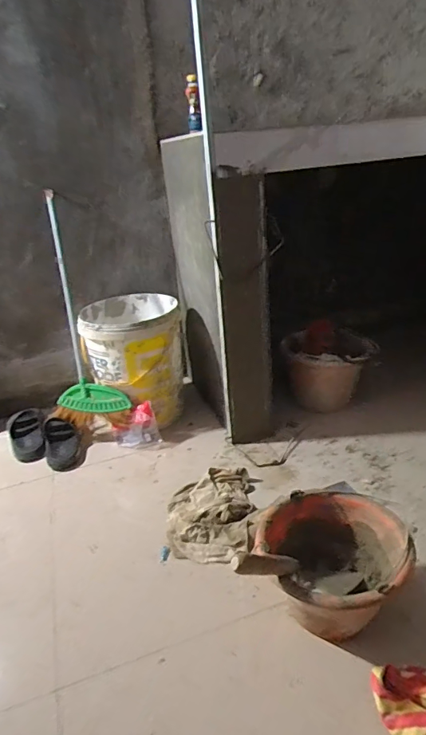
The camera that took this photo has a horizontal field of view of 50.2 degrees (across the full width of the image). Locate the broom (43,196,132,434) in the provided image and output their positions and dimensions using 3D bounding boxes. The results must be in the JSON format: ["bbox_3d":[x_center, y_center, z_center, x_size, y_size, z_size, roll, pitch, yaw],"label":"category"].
[{"bbox_3d":[-0.415,-0.169,1.366,0.208,0.704,0.077,-11,4,-13],"label":"broom"}]

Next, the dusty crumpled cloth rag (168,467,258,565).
[{"bbox_3d":[-0.005,0.330,1.052,0.200,0.045,0.265,-1,26,8],"label":"dusty crumpled cloth rag"}]

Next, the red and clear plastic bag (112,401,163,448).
[{"bbox_3d":[-0.224,0.169,1.312,0.126,0.102,0.074,-11,26,-13],"label":"red and clear plastic bag"}]

